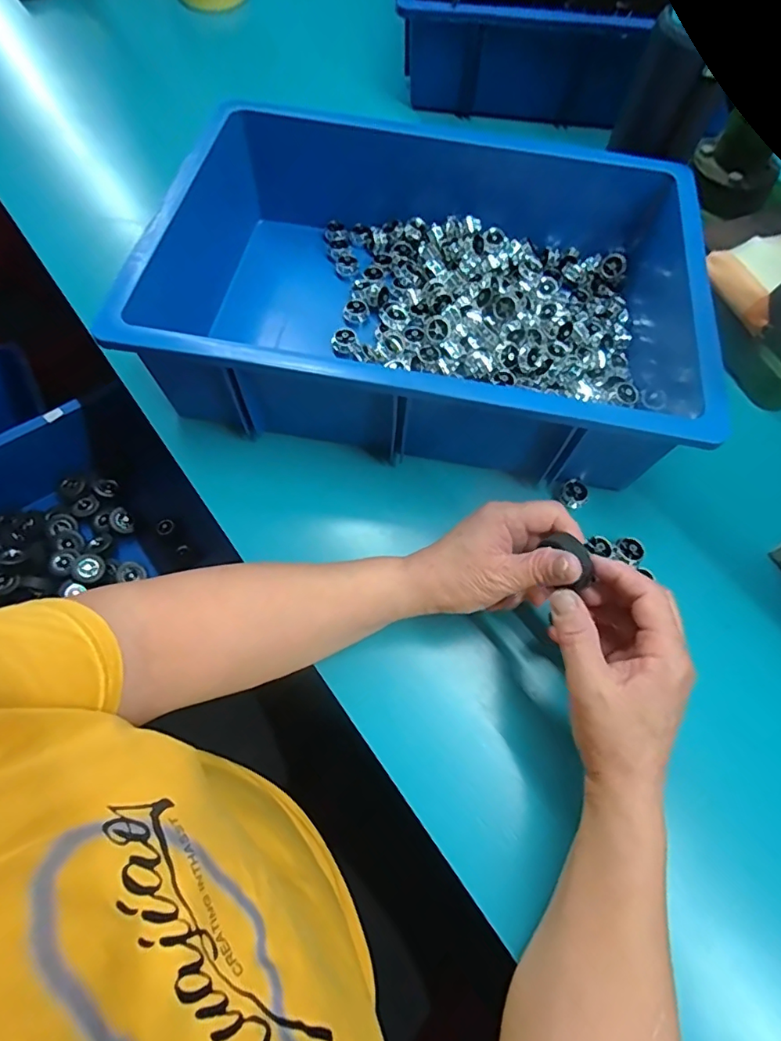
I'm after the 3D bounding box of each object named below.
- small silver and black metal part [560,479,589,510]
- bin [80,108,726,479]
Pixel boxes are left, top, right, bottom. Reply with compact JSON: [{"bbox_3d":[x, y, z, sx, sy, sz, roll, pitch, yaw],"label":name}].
[{"bbox_3d":[0.156,-0.022,0.436,0.022,0.009,0.022,0,66,-1],"label":"small silver and black metal part"},{"bbox_3d":[0.039,-0.216,0.466,0.448,0.115,0.337,9,66,3],"label":"bin"}]

